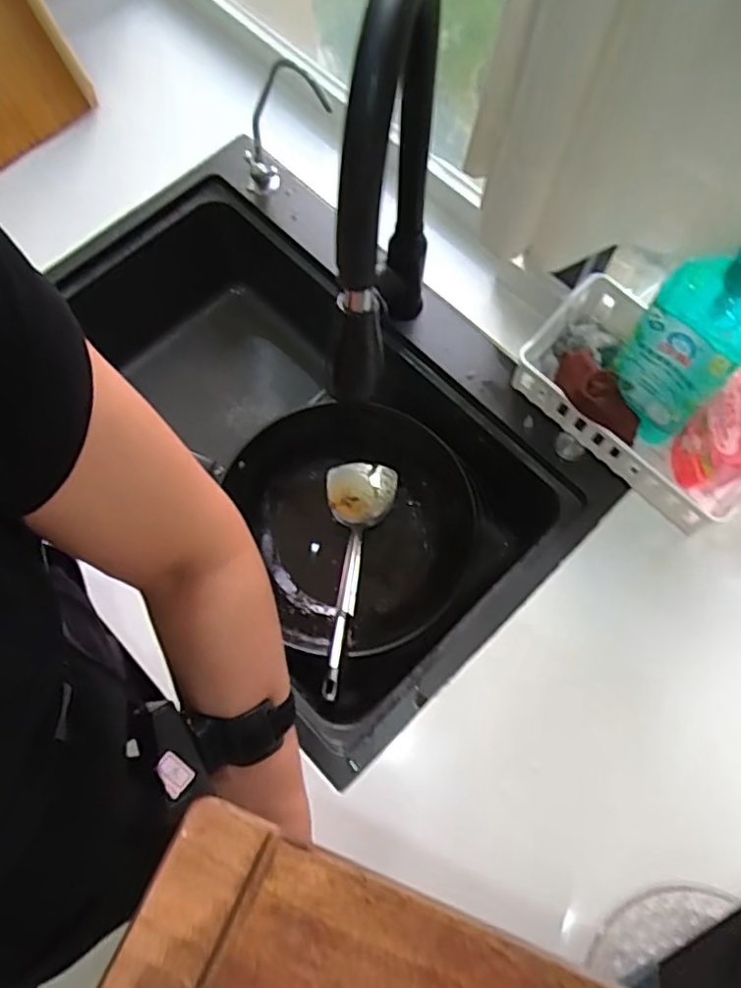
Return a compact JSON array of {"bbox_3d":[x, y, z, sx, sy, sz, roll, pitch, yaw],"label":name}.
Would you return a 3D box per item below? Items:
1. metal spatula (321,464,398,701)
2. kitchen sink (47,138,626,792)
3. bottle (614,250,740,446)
[{"bbox_3d":[-0.029,0.103,0.819,0.097,0.055,0.355,6,47,3],"label":"metal spatula"},{"bbox_3d":[-0.107,-0.078,0.840,0.411,0.224,0.713,-41,75,-12],"label":"kitchen sink"},{"bbox_3d":[0.294,-0.143,0.584,0.103,0.268,0.068,35,75,12],"label":"bottle"}]

